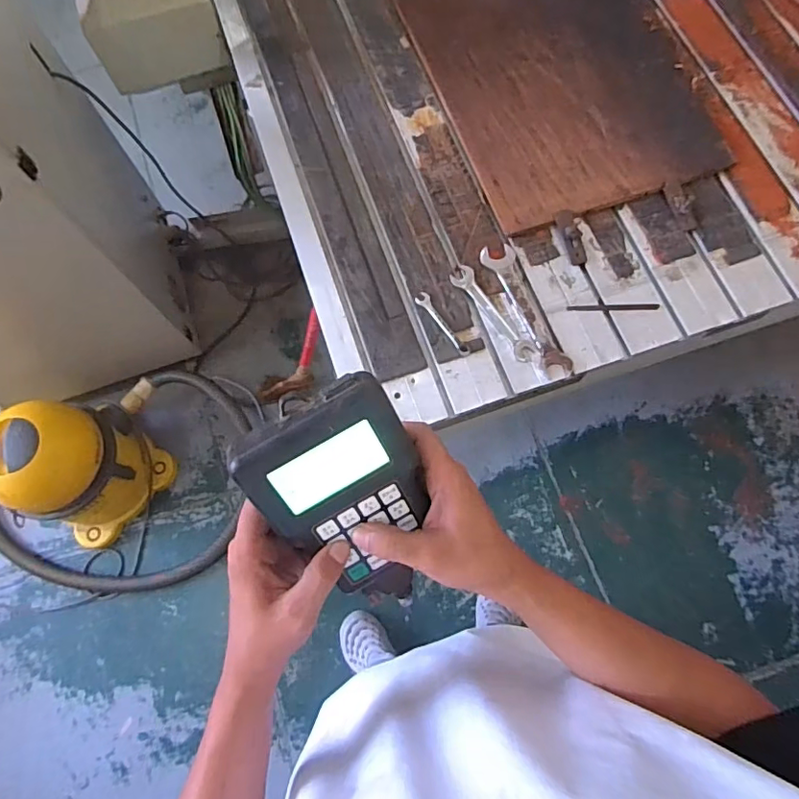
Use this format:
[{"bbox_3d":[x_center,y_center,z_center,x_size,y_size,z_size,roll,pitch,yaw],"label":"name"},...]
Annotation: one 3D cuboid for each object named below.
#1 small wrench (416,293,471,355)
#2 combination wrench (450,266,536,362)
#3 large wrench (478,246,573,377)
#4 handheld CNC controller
[{"bbox_3d":[0.069,-0.122,0.869,0.024,0.010,0.131,-32,74,-7],"label":"small wrench"},{"bbox_3d":[0.152,-0.141,0.877,0.040,0.005,0.192,-33,74,-8],"label":"combination wrench"},{"bbox_3d":[0.205,-0.147,0.873,0.056,0.007,0.247,-21,73,-4],"label":"large wrench"},{"bbox_3d":[-0.024,0.077,0.374,0.103,0.186,0.022,-33,31,-4],"label":"handheld CNC controller"}]

